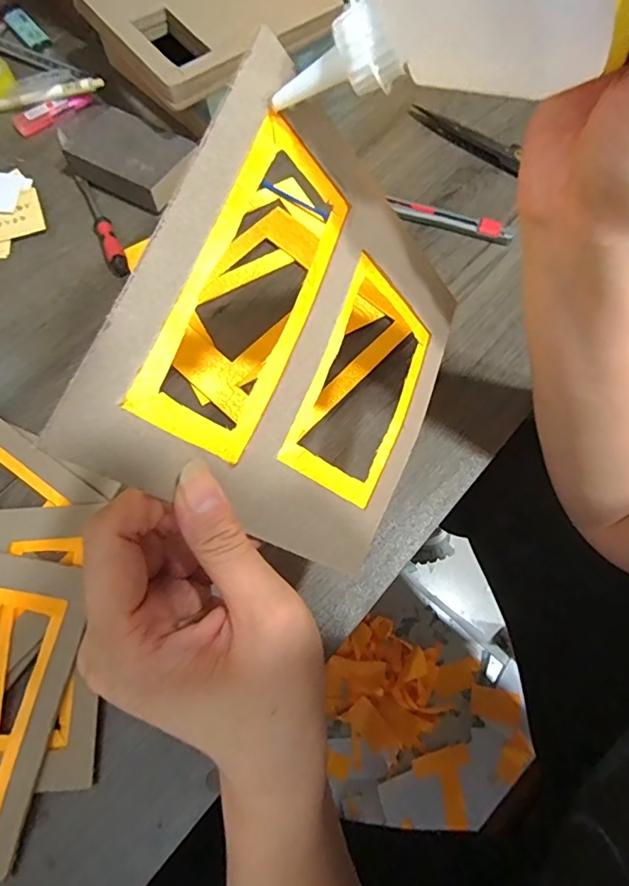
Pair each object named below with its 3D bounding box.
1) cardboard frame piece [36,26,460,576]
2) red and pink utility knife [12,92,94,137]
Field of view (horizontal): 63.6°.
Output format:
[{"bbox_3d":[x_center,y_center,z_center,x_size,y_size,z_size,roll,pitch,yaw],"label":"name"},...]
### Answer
[{"bbox_3d":[0.002,-0.041,0.220,0.009,0.163,0.167,12,73,44],"label":"cardboard frame piece"},{"bbox_3d":[-0.254,-0.323,0.491,0.076,0.014,0.018,-32,72,-11],"label":"red and pink utility knife"}]

